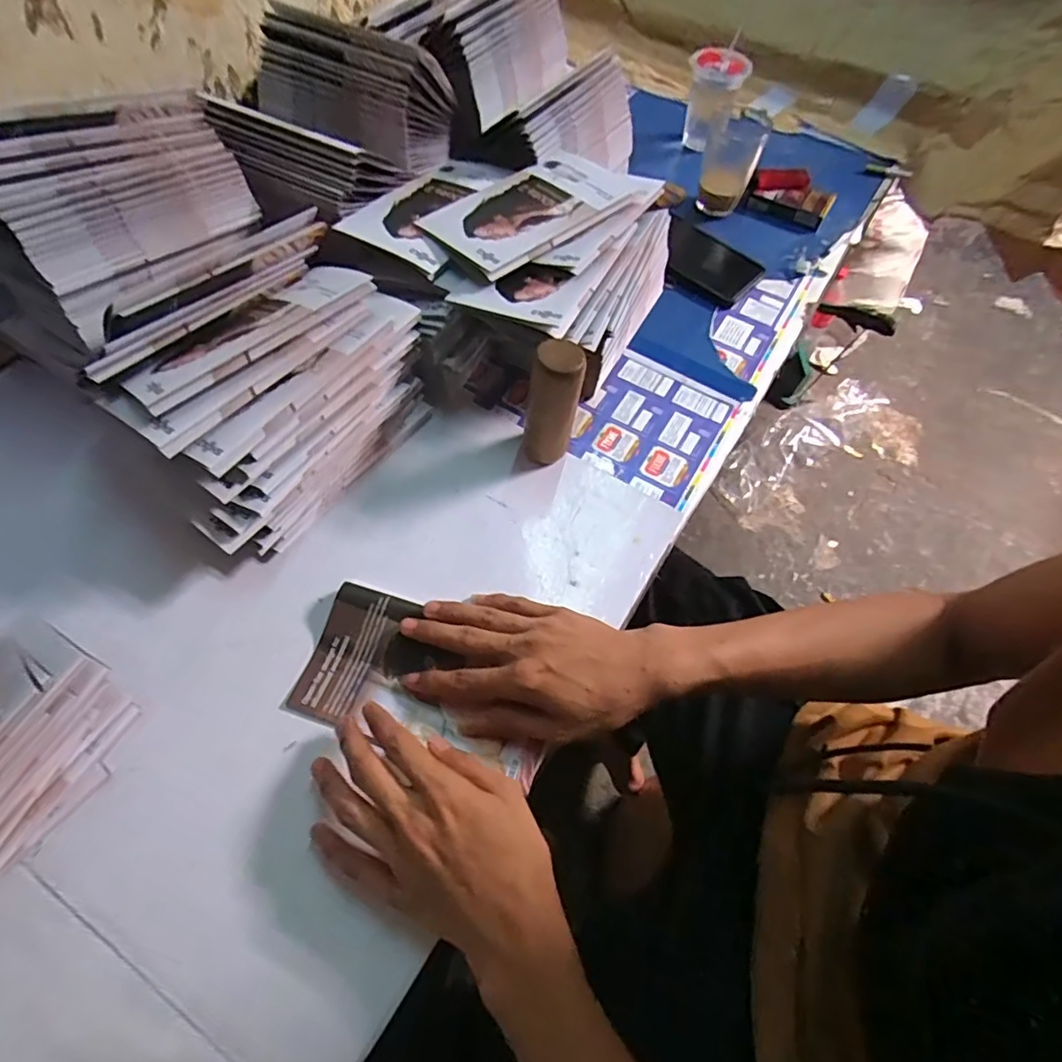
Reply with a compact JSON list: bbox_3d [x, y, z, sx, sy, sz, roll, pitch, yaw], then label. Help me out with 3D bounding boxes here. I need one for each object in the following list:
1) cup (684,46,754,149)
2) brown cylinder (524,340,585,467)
[{"bbox_3d":[0.221,-0.531,0.704,0.067,0.089,0.060,10,61,2],"label":"cup"},{"bbox_3d":[0.019,-0.101,0.465,0.037,0.105,0.044,12,61,3],"label":"brown cylinder"}]

